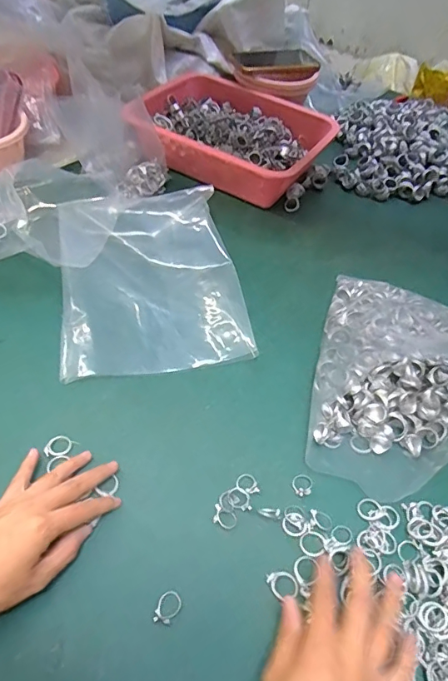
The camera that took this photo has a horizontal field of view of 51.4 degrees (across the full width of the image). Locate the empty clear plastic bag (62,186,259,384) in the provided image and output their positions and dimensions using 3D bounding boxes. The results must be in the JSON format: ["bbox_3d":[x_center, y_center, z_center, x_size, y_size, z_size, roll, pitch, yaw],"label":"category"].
[{"bbox_3d":[-0.092,-0.089,0.560,0.205,0.063,0.268,-6,52,-11],"label":"empty clear plastic bag"}]

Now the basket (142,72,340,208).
[{"bbox_3d":[0.021,-0.340,0.781,0.298,0.081,0.239,27,53,15],"label":"basket"}]

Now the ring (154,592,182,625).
[{"bbox_3d":[-0.043,0.206,0.359,0.016,0.004,0.023,25,53,13],"label":"ring"}]

